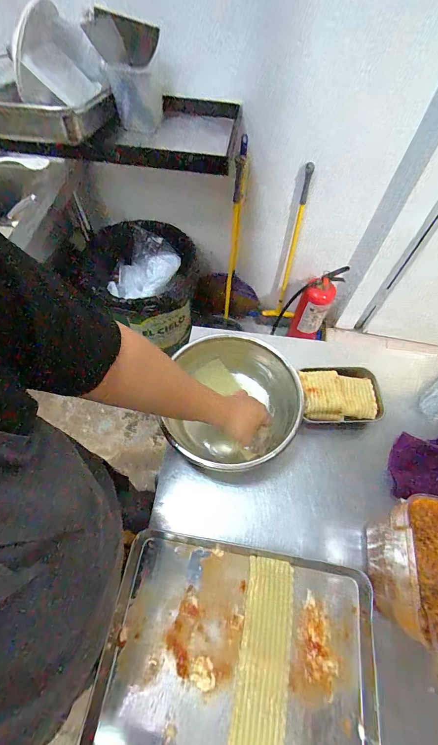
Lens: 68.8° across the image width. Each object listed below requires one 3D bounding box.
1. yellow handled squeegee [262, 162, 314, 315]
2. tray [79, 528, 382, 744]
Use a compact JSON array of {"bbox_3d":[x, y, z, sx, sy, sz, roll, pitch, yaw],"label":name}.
[{"bbox_3d":[0.322,-0.487,1.402,0.142,0.732,0.121,10,62,2],"label":"yellow handled squeegee"},{"bbox_3d":[0.029,0.437,0.485,0.406,0.031,0.303,10,62,3],"label":"tray"}]

